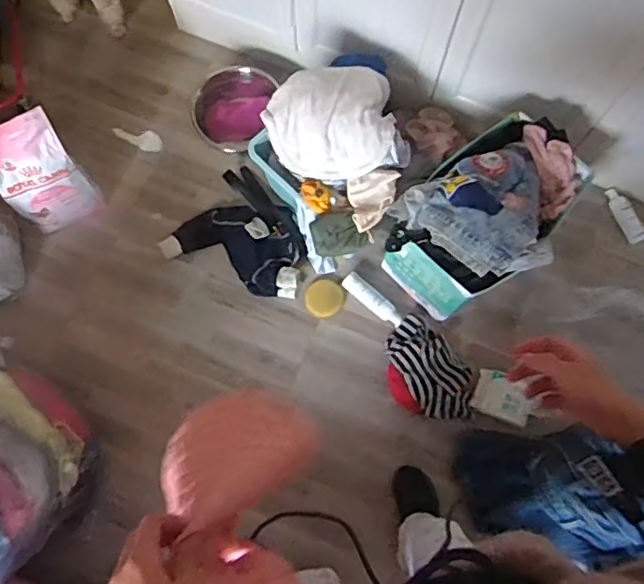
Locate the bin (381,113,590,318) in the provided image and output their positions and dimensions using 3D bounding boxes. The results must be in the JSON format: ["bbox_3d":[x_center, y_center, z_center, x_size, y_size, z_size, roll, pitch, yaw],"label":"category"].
[{"bbox_3d":[0.391,-0.172,1.414,0.436,0.353,0.295,-42,80,-10],"label":"bin"}]

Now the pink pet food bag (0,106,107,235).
[{"bbox_3d":[-0.698,-0.281,1.465,0.198,0.353,0.108,-28,78,-7],"label":"pink pet food bag"}]

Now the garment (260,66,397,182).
[{"bbox_3d":[0.025,-0.395,1.352,0.294,0.122,0.253,-7,76,-2],"label":"garment"}]

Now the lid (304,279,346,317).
[{"bbox_3d":[0.008,0.016,1.541,0.101,0.018,0.094,0,76,0],"label":"lid"}]

